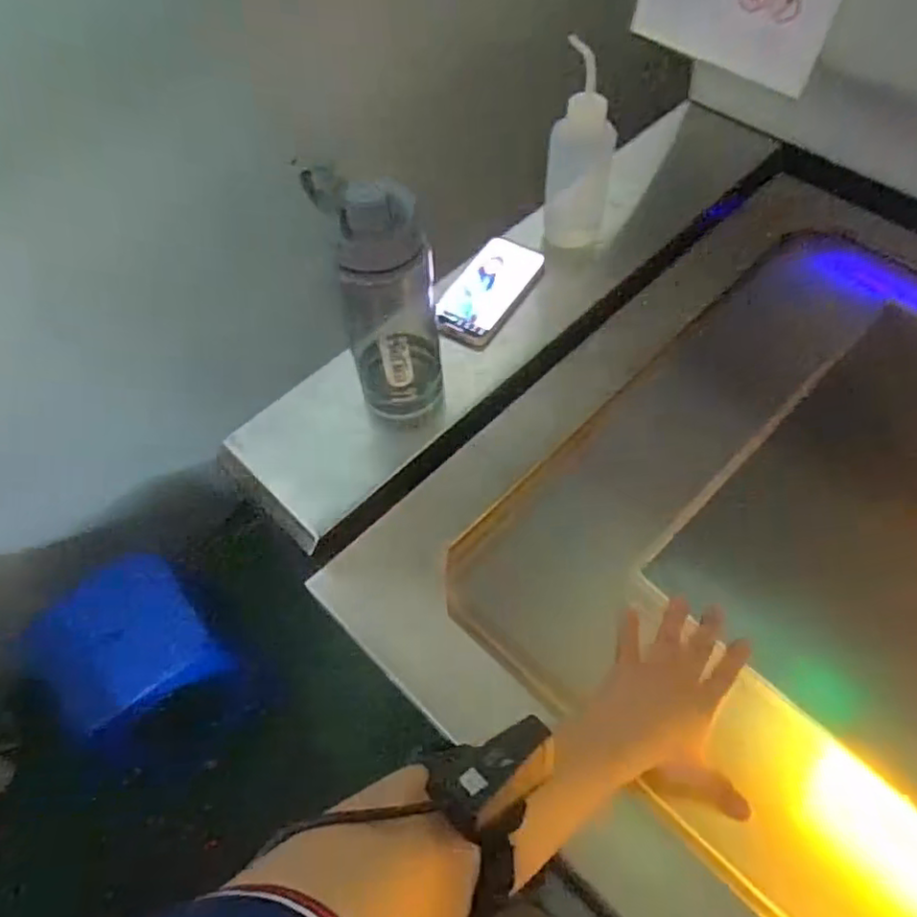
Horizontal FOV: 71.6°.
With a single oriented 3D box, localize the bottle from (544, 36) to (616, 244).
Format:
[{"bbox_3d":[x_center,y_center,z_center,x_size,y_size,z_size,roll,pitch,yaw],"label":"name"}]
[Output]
[{"bbox_3d":[0.143,-0.347,0.744,0.075,0.192,0.067,3,59,4],"label":"bottle"}]

